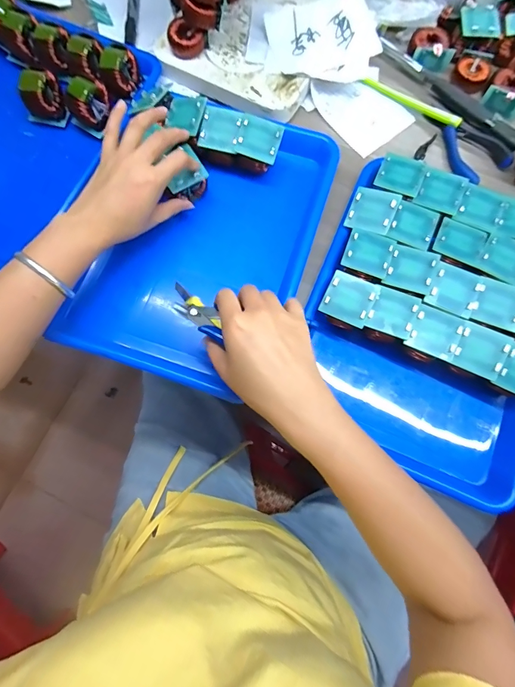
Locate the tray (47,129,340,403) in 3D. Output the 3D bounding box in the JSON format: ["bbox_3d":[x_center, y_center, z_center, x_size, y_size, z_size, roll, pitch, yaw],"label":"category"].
[{"bbox_3d":[-0.052,-0.111,0.387,0.203,0.040,0.323,26,78,6],"label":"tray"}]

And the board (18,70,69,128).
[{"bbox_3d":[-0.258,-0.295,0.415,0.040,0.050,0.036,12,77,2],"label":"board"}]

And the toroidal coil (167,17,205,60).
[{"bbox_3d":[-0.089,-0.374,0.429,0.037,0.029,0.032,28,78,6],"label":"toroidal coil"}]

